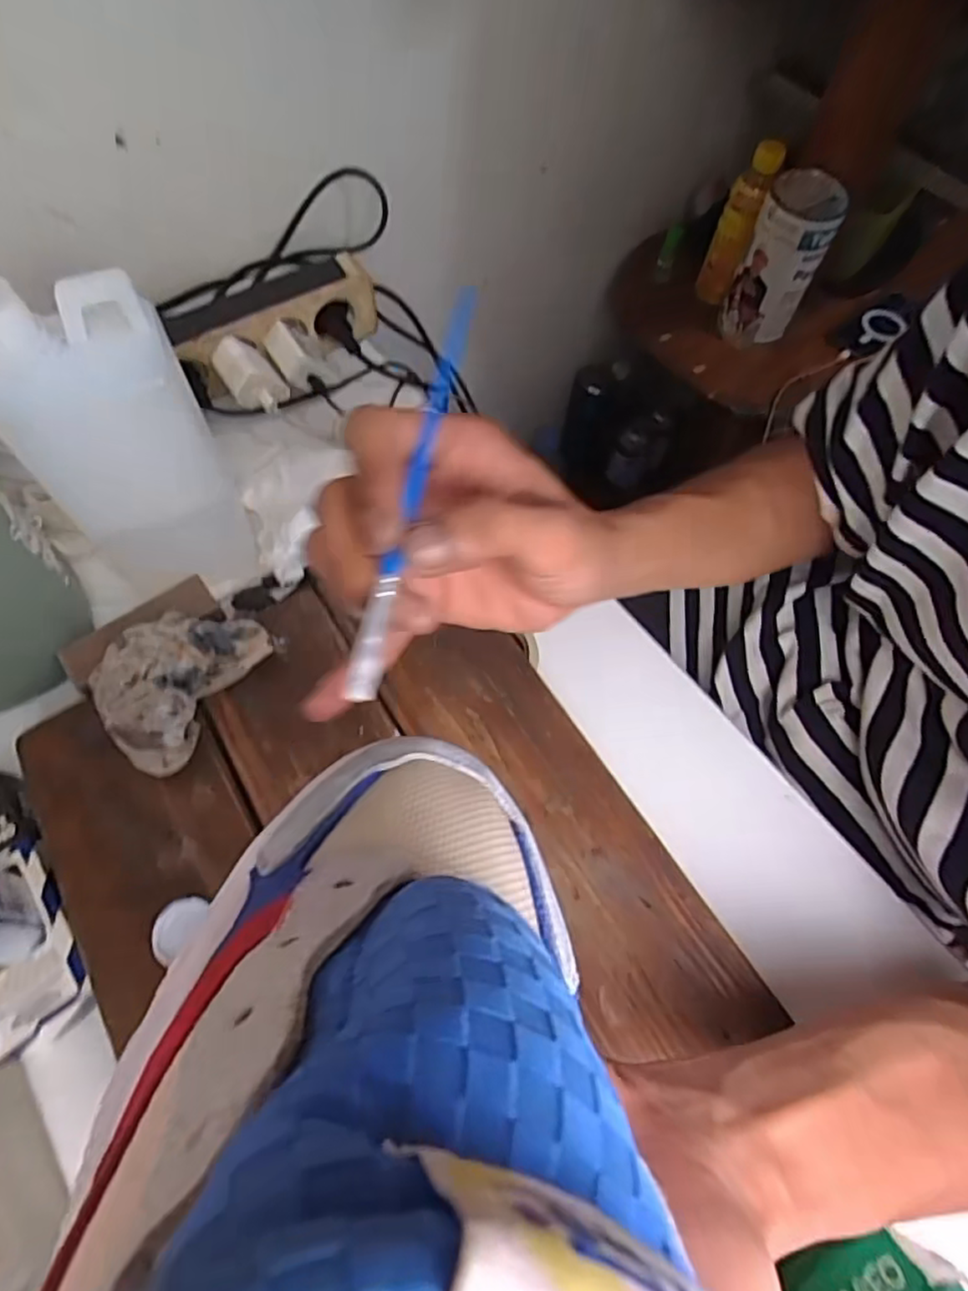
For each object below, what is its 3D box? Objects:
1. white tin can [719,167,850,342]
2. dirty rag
[{"bbox_3d":[0.349,-0.449,0.783,0.083,0.168,0.078,26,66,10],"label":"white tin can"},{"bbox_3d":[-0.175,0.018,0.376,0.059,0.041,0.097,27,66,10],"label":"dirty rag"}]

